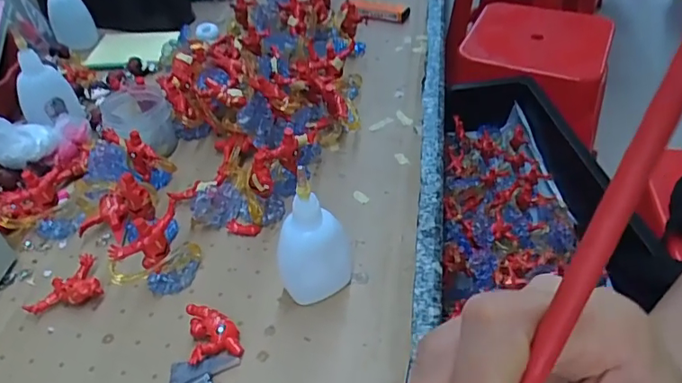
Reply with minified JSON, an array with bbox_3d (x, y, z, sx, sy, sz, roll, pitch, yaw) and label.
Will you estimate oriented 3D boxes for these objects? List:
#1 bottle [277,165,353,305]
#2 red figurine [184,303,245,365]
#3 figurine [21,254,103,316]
[{"bbox_3d":[-0.016,0.030,0.318,0.043,0.088,0.036,-2,43,3],"label":"bottle"},{"bbox_3d":[-0.075,0.085,0.317,0.029,0.015,0.035,-10,43,-7],"label":"red figurine"},{"bbox_3d":[-0.181,0.065,0.348,0.046,0.017,0.036,-21,45,-18],"label":"figurine"}]

